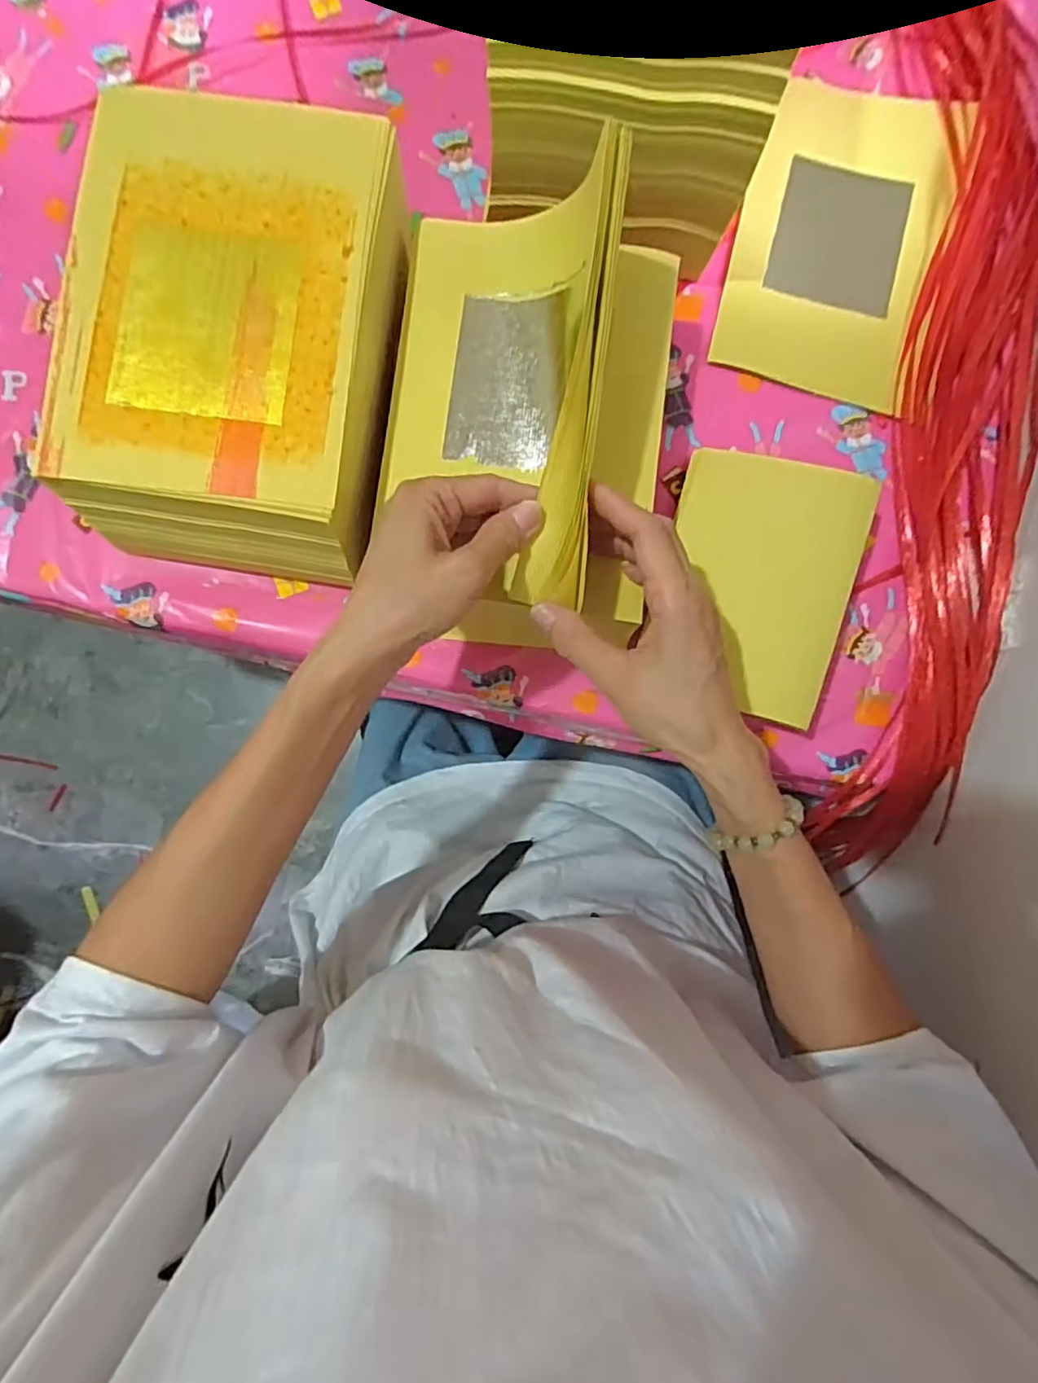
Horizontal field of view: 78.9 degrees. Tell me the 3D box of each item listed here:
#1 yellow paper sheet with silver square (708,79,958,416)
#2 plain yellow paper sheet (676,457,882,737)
[{"bbox_3d":[0.230,-0.329,0.458,0.136,0.014,0.229,17,86,0],"label":"yellow paper sheet with silver square"},{"bbox_3d":[0.152,-0.072,0.410,0.117,0.014,0.165,17,84,14],"label":"plain yellow paper sheet"}]

